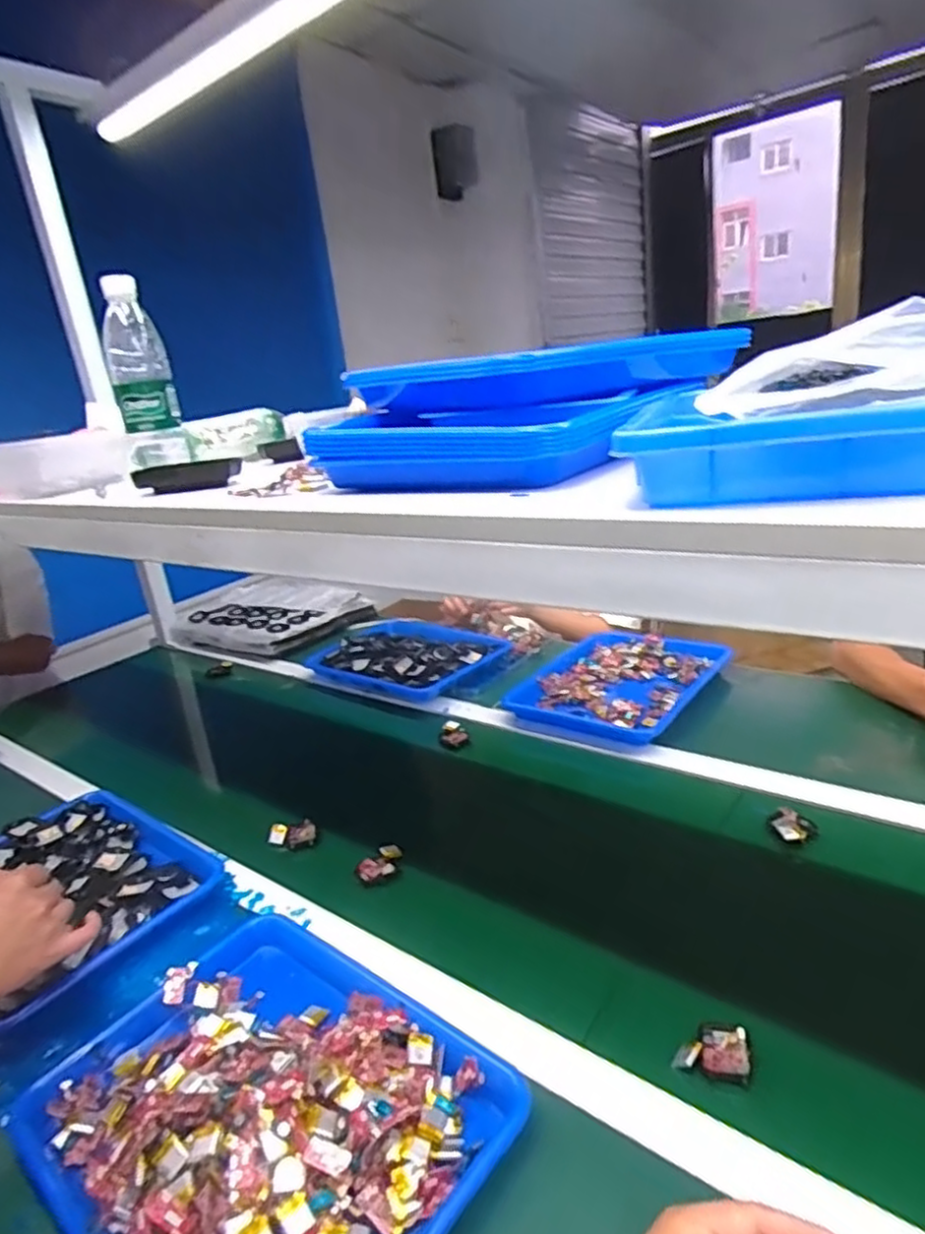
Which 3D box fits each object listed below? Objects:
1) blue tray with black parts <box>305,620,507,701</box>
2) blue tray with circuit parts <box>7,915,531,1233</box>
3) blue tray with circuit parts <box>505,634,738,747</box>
[{"bbox_3d":[-0.094,0.071,1.312,0.335,0.064,0.261,9,26,40],"label":"blue tray with black parts"},{"bbox_3d":[-0.139,0.347,0.504,0.318,0.043,0.247,10,26,40],"label":"blue tray with circuit parts"},{"bbox_3d":[0.248,0.101,1.105,0.246,0.041,0.311,9,26,39],"label":"blue tray with circuit parts"}]

